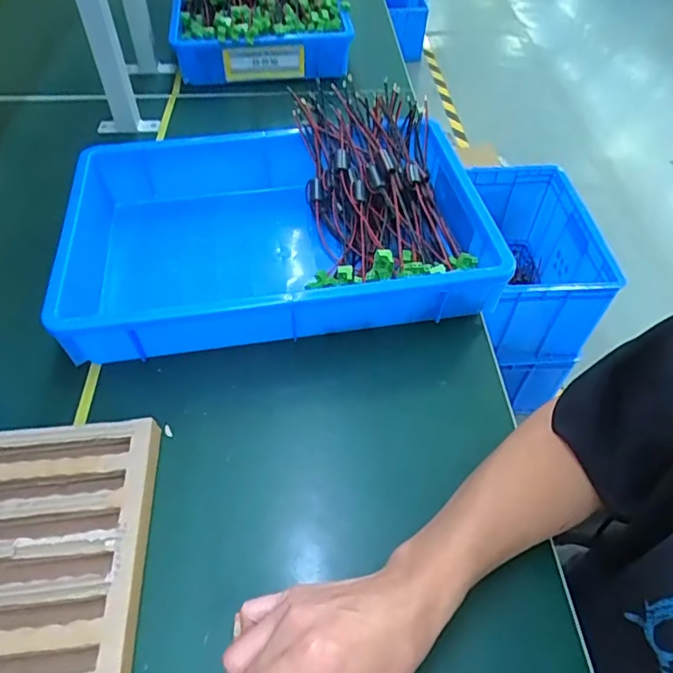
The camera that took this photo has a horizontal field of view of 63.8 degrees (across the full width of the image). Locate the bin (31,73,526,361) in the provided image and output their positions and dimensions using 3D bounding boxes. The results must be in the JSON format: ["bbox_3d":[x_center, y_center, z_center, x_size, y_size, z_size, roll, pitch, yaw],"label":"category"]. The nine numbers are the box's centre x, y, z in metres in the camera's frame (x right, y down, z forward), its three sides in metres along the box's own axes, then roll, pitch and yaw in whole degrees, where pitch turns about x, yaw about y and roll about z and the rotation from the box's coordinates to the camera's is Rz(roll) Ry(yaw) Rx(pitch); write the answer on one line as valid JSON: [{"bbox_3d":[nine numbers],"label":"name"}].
[{"bbox_3d":[-0.069,-0.120,0.600,0.426,0.134,0.279,-6,50,-8],"label":"bin"}]

